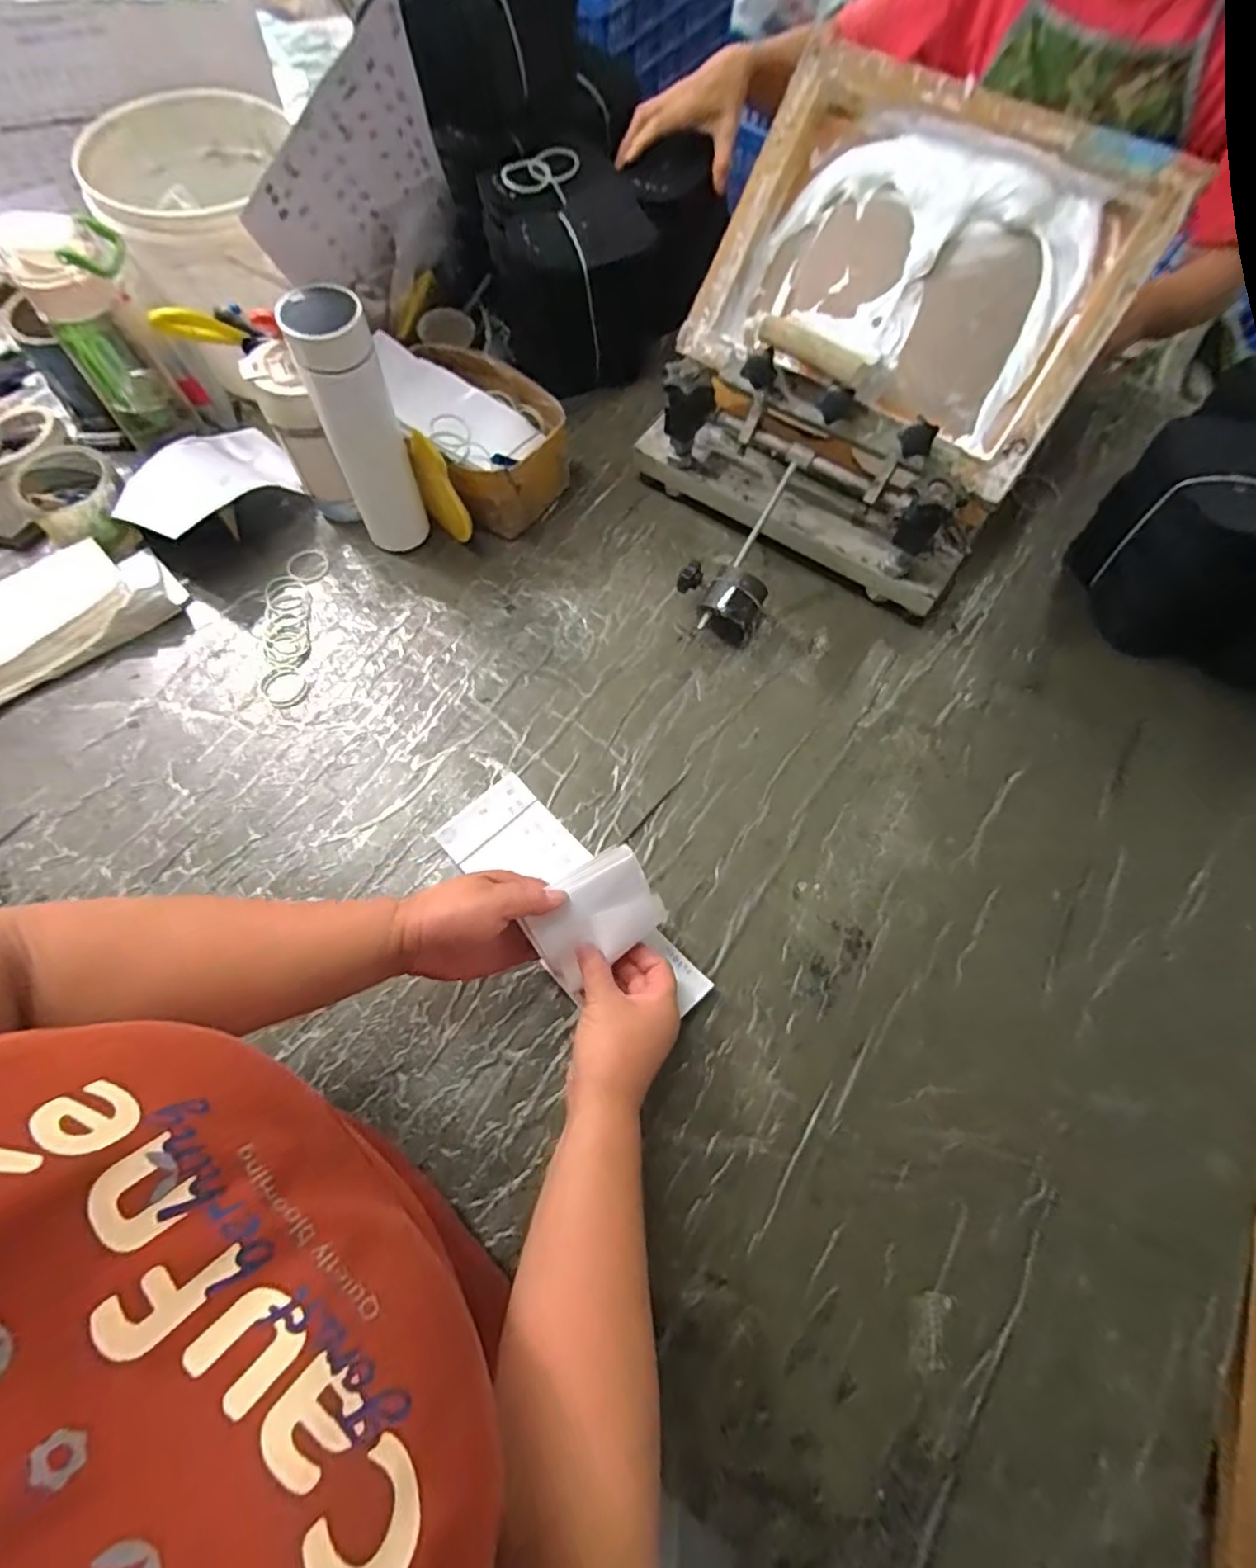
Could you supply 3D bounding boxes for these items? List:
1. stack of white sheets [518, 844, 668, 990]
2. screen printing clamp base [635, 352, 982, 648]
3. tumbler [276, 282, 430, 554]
[{"bbox_3d":[-0.025,0.100,0.469,0.096,0.016,0.074,-32,101,-2],"label":"stack of white sheets"},{"bbox_3d":[0.154,-0.281,0.634,0.358,0.157,0.242,32,70,12],"label":"screen printing clamp base"},{"bbox_3d":[-0.245,-0.320,0.592,0.068,0.231,0.069,1,68,-2],"label":"tumbler"}]

